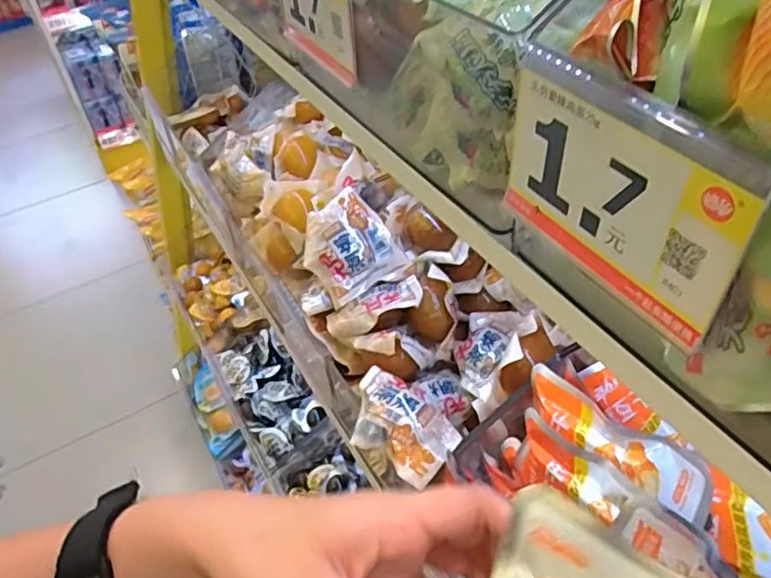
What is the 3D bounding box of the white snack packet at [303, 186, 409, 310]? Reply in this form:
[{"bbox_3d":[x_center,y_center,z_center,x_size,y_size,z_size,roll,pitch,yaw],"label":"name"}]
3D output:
[{"bbox_3d":[-0.027,-0.031,0.439,0.063,0.018,0.069,-34,86,-11],"label":"white snack packet"}]

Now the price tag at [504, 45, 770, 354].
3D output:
[{"bbox_3d":[0.072,-0.029,0.189,0.009,0.061,0.086,-24,47,-18],"label":"price tag"}]

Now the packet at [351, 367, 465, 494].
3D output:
[{"bbox_3d":[0.007,0.079,0.364,0.072,0.020,0.048,28,53,30],"label":"packet"}]

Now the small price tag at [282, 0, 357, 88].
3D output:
[{"bbox_3d":[-0.039,-0.154,0.330,0.009,0.062,0.089,-23,46,-17],"label":"small price tag"}]

